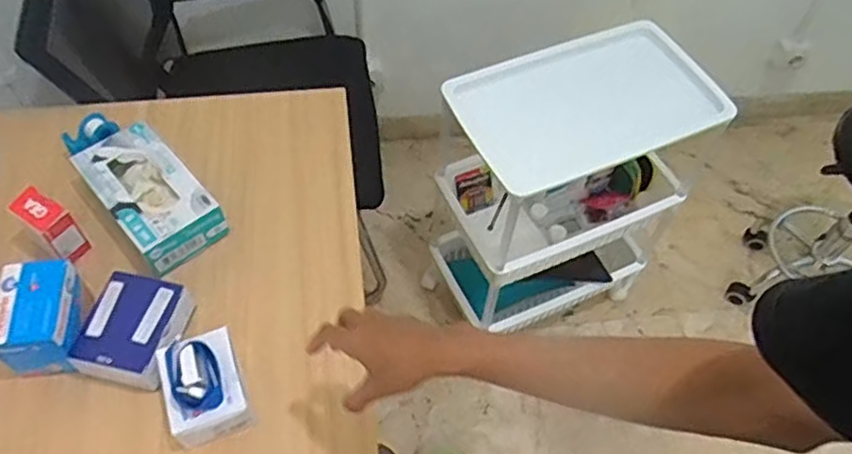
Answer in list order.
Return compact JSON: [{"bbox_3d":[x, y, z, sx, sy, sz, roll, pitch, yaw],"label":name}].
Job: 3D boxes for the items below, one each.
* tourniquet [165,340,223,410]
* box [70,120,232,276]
[{"bbox_3d":[-0.246,0.157,0.724,0.052,0.027,0.075,-21,59,-16],"label":"tourniquet"},{"bbox_3d":[-0.366,-0.039,0.897,0.114,0.067,0.201,-37,65,-24],"label":"box"}]

